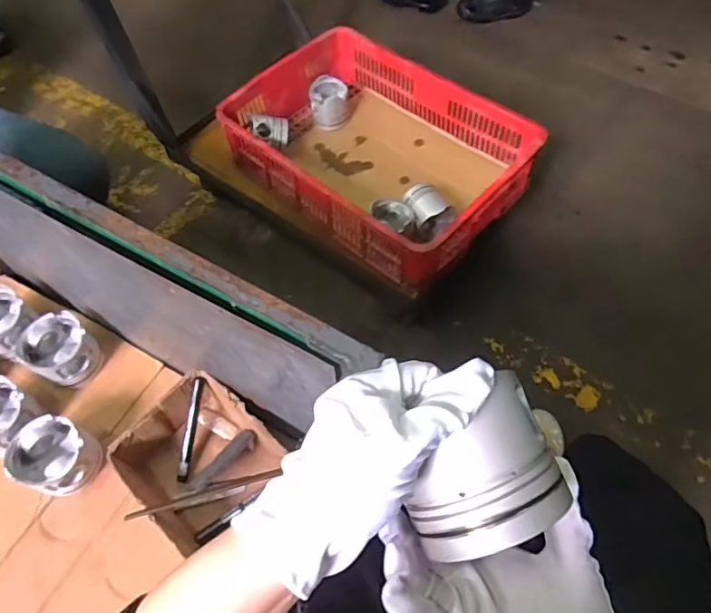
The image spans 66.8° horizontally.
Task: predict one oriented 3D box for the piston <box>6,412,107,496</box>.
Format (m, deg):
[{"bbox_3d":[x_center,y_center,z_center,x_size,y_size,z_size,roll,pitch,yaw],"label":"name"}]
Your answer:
[{"bbox_3d":[-0.410,0.209,0.747,0.093,0.101,0.086,0,59,-1],"label":"piston"}]

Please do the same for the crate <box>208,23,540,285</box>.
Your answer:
[{"bbox_3d":[0.043,-0.342,1.192,0.595,0.174,0.395,38,66,19],"label":"crate"}]

